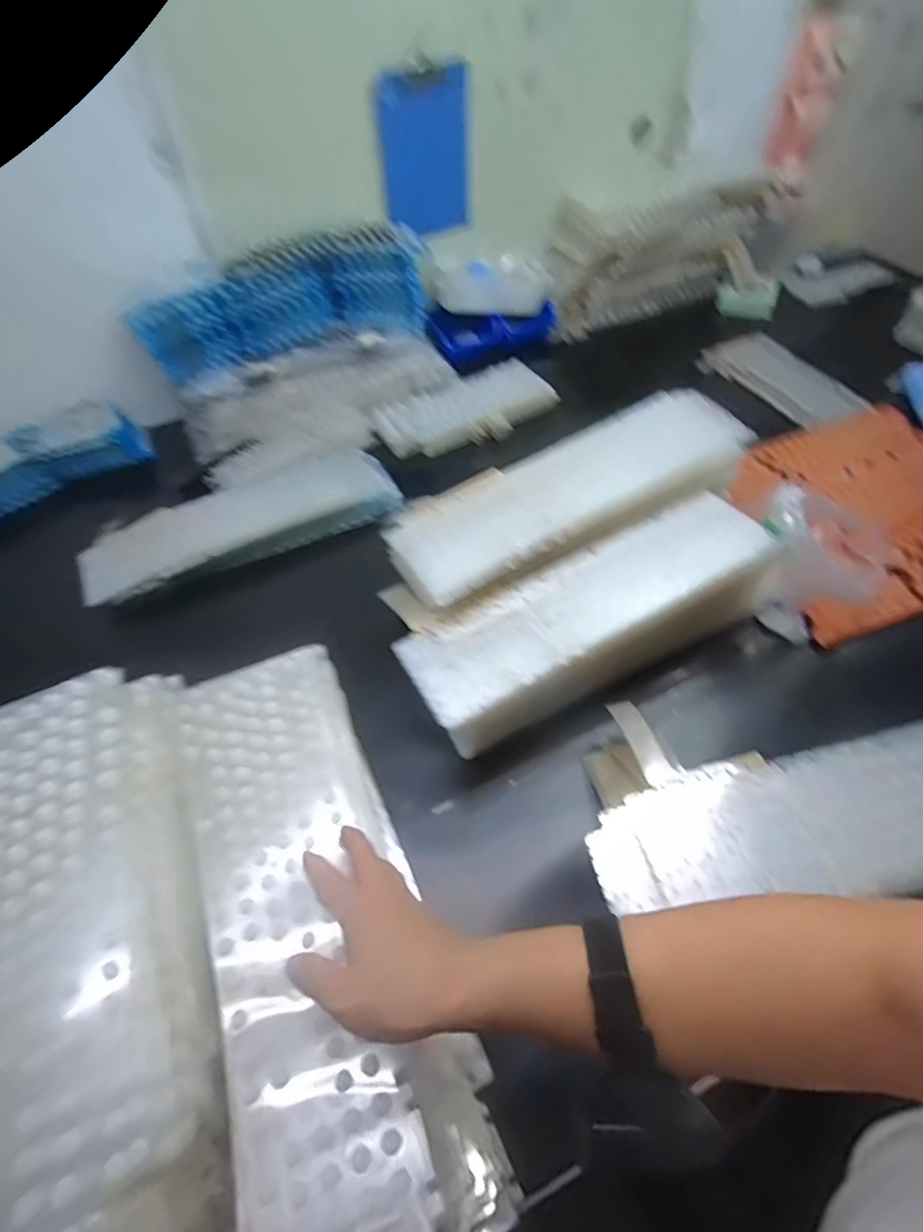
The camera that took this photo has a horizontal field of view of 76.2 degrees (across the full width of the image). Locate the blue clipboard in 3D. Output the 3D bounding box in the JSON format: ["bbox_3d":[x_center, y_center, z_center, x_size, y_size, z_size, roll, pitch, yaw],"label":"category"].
[{"bbox_3d":[-0.058,-0.754,0.964,0.145,0.212,0.022,-13,51,-4],"label":"blue clipboard"}]

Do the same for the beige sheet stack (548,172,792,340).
[{"bbox_3d":[0.398,-0.736,1.180,0.468,0.211,0.092,-17,51,-7],"label":"beige sheet stack"}]

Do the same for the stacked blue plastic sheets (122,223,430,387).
[{"bbox_3d":[-0.280,-0.507,0.949,0.467,0.143,0.066,-20,52,-10],"label":"stacked blue plastic sheets"}]

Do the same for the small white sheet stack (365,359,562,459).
[{"bbox_3d":[0.010,-0.361,1.040,0.316,0.043,0.141,-26,53,-14],"label":"small white sheet stack"}]

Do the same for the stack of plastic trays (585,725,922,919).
[{"bbox_3d":[0.345,0.186,0.531,0.446,0.080,0.125,-10,51,-2],"label":"stack of plastic trays"}]

